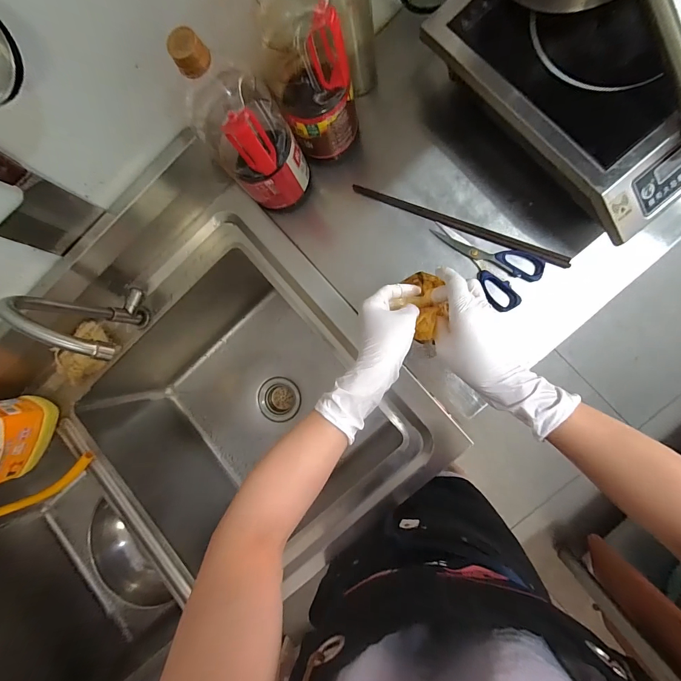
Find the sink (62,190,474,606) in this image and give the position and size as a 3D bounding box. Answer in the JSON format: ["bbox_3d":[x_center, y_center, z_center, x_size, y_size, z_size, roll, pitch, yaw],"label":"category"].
[{"bbox_3d":[-0.174,0.152,0.748,0.573,0.317,0.578,-45,82,5],"label":"sink"}]

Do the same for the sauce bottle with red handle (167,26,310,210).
[{"bbox_3d":[-0.128,-0.285,0.471,0.109,0.275,0.097,-43,83,5],"label":"sauce bottle with red handle"}]

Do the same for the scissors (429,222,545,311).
[{"bbox_3d":[0.233,-0.135,0.562,0.179,0.013,0.094,39,94,8],"label":"scissors"}]

